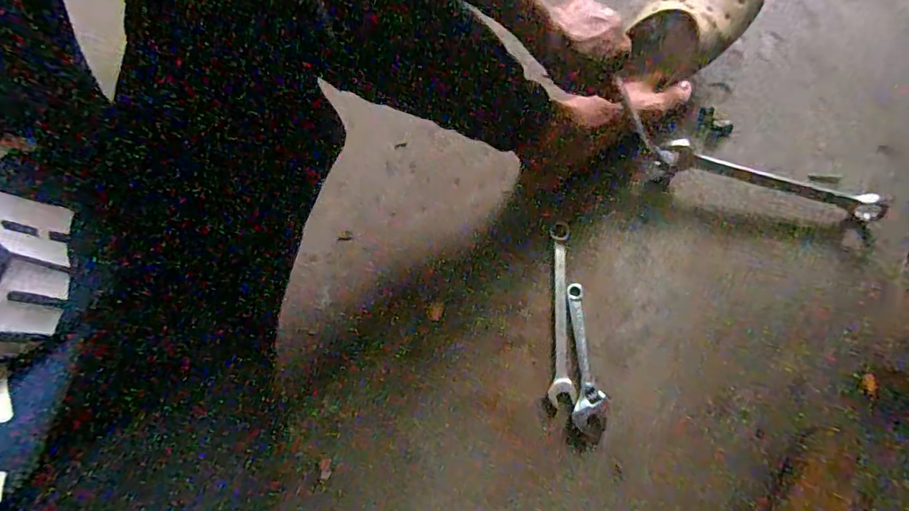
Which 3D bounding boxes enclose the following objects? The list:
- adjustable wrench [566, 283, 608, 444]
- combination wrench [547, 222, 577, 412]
[{"bbox_3d":[0.137,0.107,0.518,0.033,0.014,0.159,2,71,1],"label":"adjustable wrench"},{"bbox_3d":[0.113,0.057,0.535,0.026,0.010,0.194,2,71,1],"label":"combination wrench"}]

